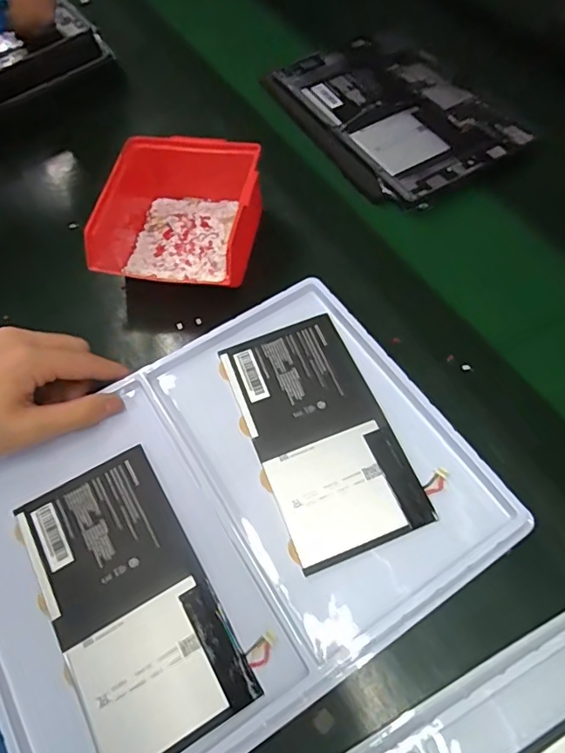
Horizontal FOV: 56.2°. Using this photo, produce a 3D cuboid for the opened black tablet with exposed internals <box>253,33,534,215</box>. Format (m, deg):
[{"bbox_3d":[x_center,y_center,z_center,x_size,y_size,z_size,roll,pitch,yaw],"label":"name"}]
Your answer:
[{"bbox_3d":[0.114,-0.284,0.557,0.173,0.011,0.254,-28,63,-11],"label":"opened black tablet with exposed internals"}]

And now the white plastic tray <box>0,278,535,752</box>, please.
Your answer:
[{"bbox_3d":[-0.042,0.089,0.346,0.317,0.013,0.236,-31,64,-13],"label":"white plastic tray"}]

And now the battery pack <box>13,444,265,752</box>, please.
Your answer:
[{"bbox_3d":[-0.094,0.134,0.323,0.090,0.005,0.172,-29,63,-12],"label":"battery pack"}]

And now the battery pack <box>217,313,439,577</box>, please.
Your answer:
[{"bbox_3d":[0.024,0.037,0.370,0.092,0.005,0.171,-21,62,-8],"label":"battery pack"}]

